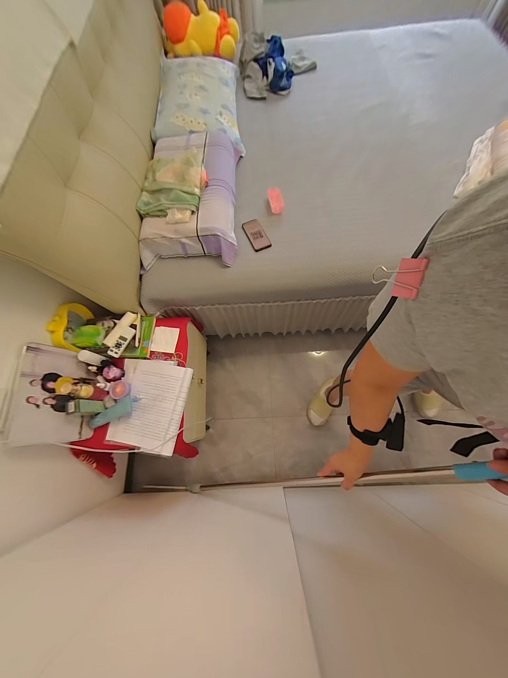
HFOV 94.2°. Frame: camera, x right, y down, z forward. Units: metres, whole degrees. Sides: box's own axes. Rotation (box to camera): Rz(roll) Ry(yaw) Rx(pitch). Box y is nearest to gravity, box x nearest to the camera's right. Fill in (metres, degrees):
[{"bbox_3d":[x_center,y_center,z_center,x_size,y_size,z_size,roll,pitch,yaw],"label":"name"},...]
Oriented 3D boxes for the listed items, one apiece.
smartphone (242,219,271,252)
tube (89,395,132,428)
[{"bbox_3d":[0.006,-0.451,1.014,0.081,0.017,0.167,-23,71,-6],"label":"smartphone"},{"bbox_3d":[-0.490,0.259,0.813,0.152,0.050,0.055,-30,72,-8],"label":"tube"}]

